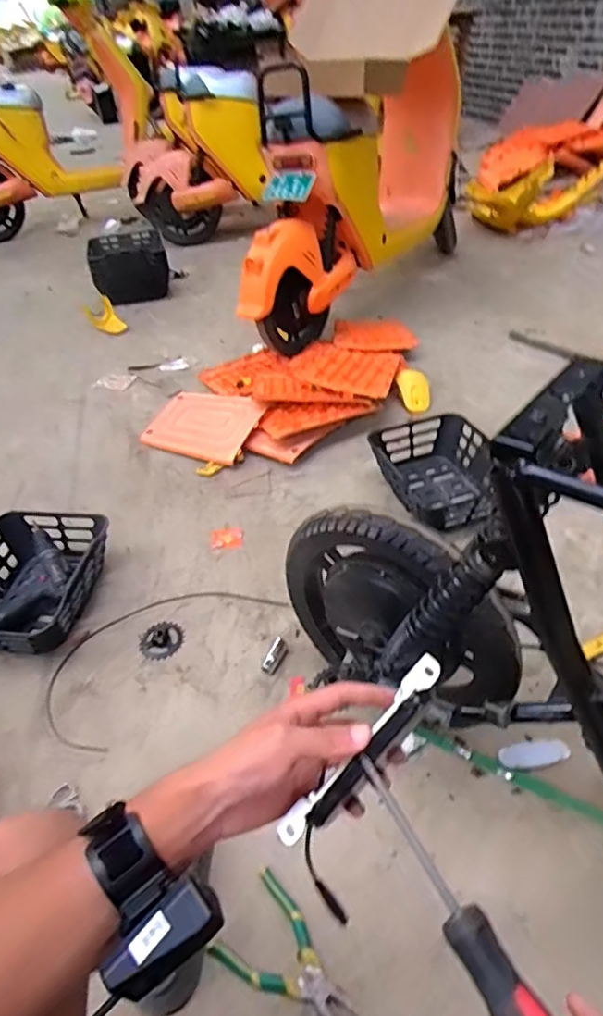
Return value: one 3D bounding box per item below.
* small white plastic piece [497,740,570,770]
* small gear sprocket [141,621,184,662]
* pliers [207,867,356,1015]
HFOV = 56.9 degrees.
[{"bbox_3d":[0.366,0.386,0.874,0.110,0.004,0.039,-9,42,-4],"label":"small white plastic piece"},{"bbox_3d":[-0.274,0.257,1.093,0.080,0.006,0.083,-9,42,-4],"label":"small gear sprocket"},{"bbox_3d":[-0.011,0.569,0.708,0.180,0.025,0.110,23,49,27],"label":"pliers"}]

